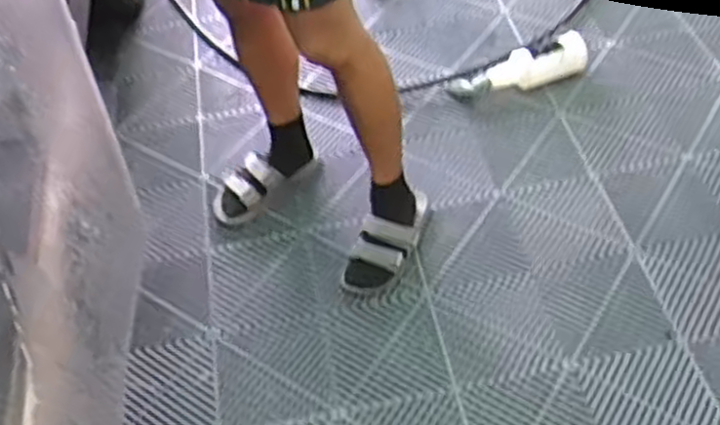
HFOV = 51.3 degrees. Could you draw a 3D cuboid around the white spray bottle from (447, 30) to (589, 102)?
[{"bbox_3d":[0.353,-0.323,1.685,0.313,0.074,0.095,-11,50,-6],"label":"white spray bottle"}]

